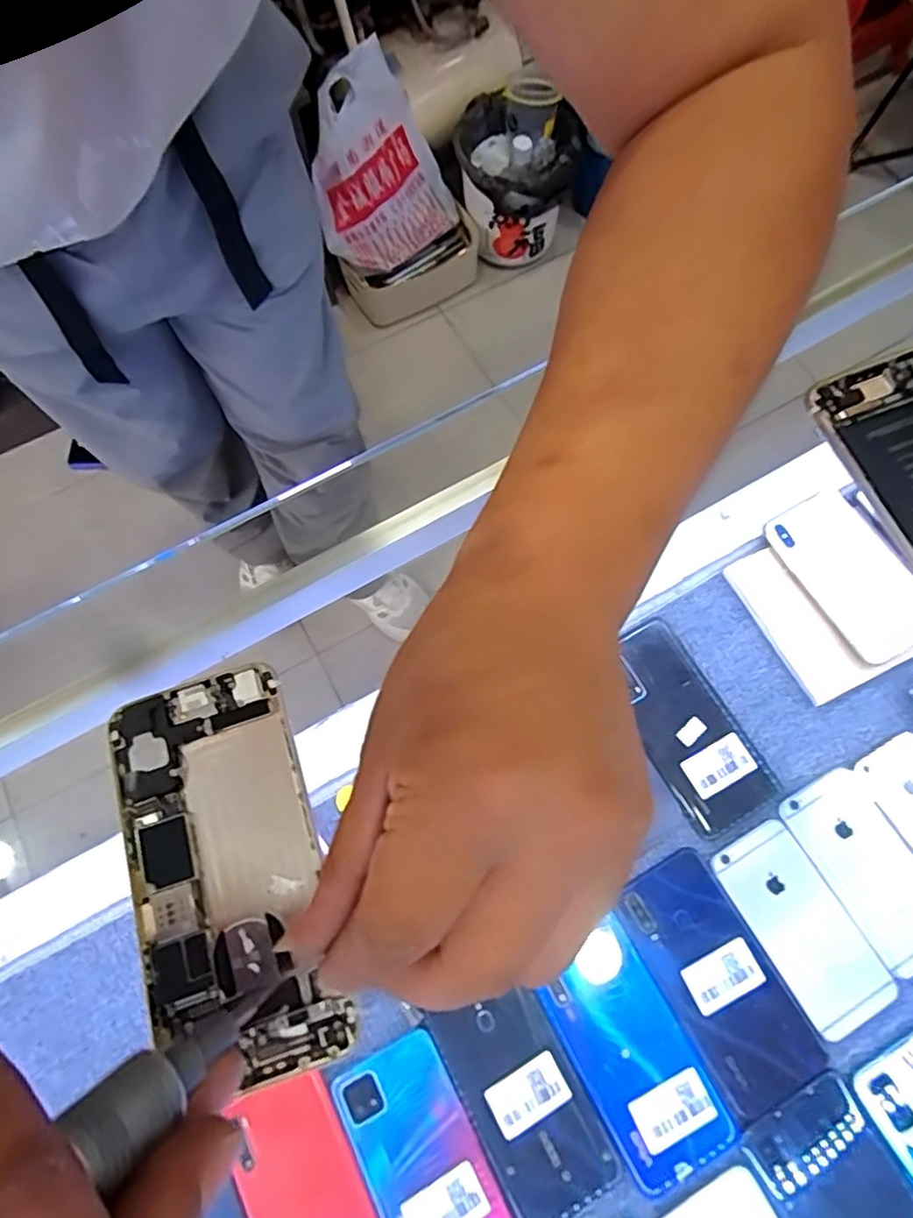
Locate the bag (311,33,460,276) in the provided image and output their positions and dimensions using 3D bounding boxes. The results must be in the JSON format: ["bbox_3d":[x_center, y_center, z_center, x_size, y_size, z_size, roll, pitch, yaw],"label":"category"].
[{"bbox_3d":[-0.167,-0.855,1.260,0.279,0.332,0.042,-44,45,-10],"label":"bag"}]

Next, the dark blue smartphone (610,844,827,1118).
[{"bbox_3d":[0.180,0.257,0.448,0.075,0.005,0.157,-29,72,-8],"label":"dark blue smartphone"}]

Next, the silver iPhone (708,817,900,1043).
[{"bbox_3d":[0.246,0.226,0.459,0.065,0.004,0.135,-28,72,-8],"label":"silver iPhone"}]

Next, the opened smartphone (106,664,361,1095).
[{"bbox_3d":[-0.082,0.091,0.229,0.066,0.007,0.134,-19,71,-4],"label":"opened smartphone"}]

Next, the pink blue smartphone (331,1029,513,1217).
[{"bbox_3d":[-0.016,0.369,0.413,0.074,0.004,0.160,-27,72,-7],"label":"pink blue smartphone"}]

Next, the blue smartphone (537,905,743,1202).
[{"bbox_3d":[0.118,0.301,0.435,0.075,0.010,0.147,-29,72,-8],"label":"blue smartphone"}]

